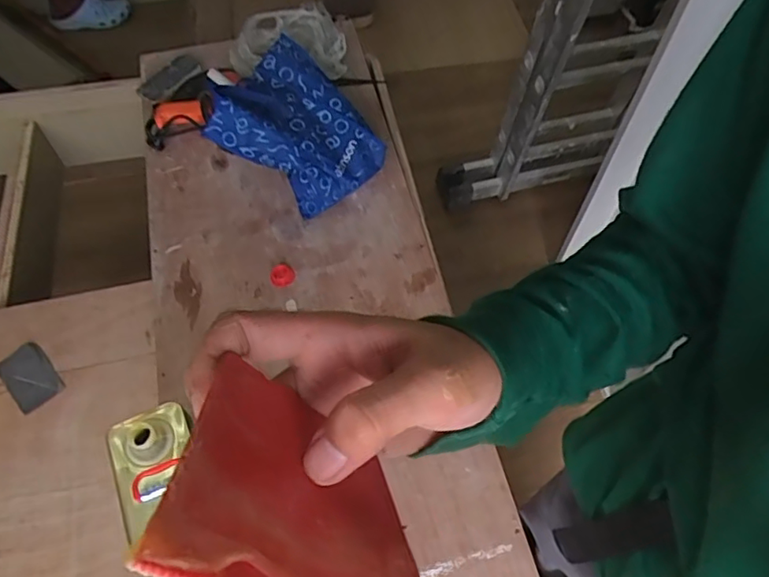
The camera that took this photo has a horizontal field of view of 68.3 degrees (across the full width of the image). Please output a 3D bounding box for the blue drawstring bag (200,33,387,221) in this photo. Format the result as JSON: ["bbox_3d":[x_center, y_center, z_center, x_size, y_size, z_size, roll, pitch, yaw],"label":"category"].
[{"bbox_3d":[-0.166,-0.273,1.041,0.245,0.190,0.247,40,67,21],"label":"blue drawstring bag"}]

